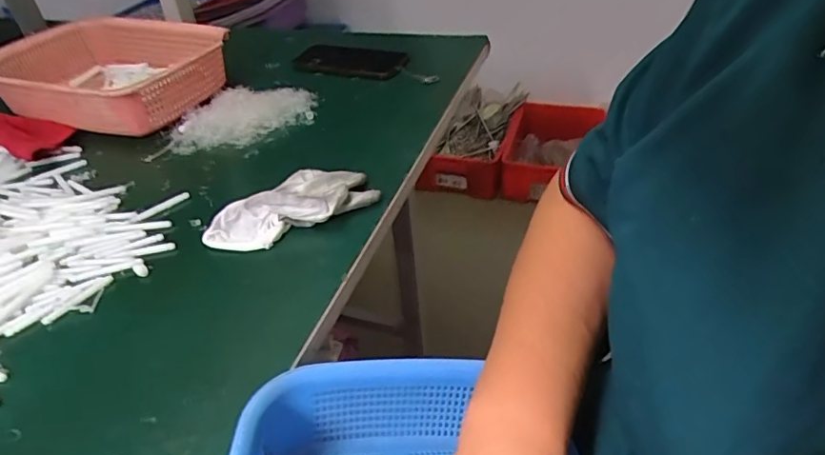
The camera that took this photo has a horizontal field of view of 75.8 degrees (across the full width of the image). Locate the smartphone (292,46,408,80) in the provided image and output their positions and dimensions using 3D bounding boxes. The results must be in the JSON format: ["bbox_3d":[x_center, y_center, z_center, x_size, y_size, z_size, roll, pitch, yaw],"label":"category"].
[{"bbox_3d":[-0.095,-0.238,0.756,0.164,0.016,0.083,9,41,18],"label":"smartphone"}]

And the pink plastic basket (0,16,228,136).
[{"bbox_3d":[-0.404,-0.200,0.701,0.292,0.081,0.193,9,41,19],"label":"pink plastic basket"}]

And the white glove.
[{"bbox_3d":[-0.108,-0.018,0.478,0.145,0.037,0.063,-29,44,-26],"label":"white glove"}]

